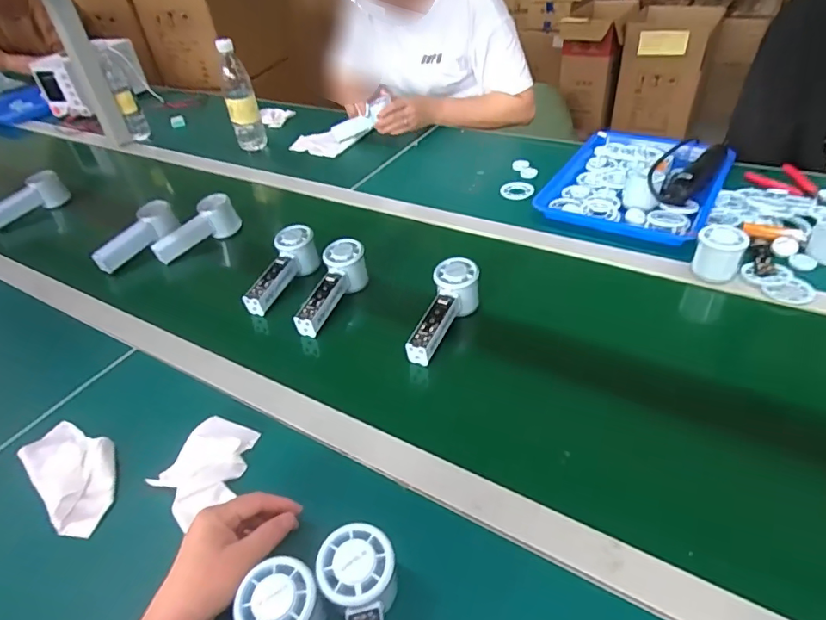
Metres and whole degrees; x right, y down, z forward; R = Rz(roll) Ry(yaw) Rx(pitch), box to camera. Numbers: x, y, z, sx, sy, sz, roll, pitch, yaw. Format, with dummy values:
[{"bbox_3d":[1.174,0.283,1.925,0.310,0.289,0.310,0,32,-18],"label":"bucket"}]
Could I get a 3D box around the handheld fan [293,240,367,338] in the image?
[{"bbox_3d":[-0.115,-0.025,0.728,0.046,0.066,0.151,14,58,22],"label":"handheld fan"}]

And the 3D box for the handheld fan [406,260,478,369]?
[{"bbox_3d":[0.038,0.007,0.666,0.055,0.060,0.159,16,59,24],"label":"handheld fan"}]

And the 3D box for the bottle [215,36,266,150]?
[{"bbox_3d":[-0.381,-0.467,1.148,0.066,0.220,0.066,-16,40,-12],"label":"bottle"}]

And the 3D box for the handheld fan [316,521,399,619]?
[{"bbox_3d":[-0.032,0.239,0.379,0.053,0.052,0.151,-10,55,-6],"label":"handheld fan"}]

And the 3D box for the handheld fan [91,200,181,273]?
[{"bbox_3d":[-0.471,-0.130,0.886,0.043,0.056,0.160,3,40,10],"label":"handheld fan"}]

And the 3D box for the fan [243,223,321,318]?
[{"bbox_3d":[-0.194,-0.054,0.772,0.051,0.061,0.154,14,59,23],"label":"fan"}]

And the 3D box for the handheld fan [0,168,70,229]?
[{"bbox_3d":[-0.783,-0.217,1.059,0.064,0.086,0.157,8,41,16],"label":"handheld fan"}]

